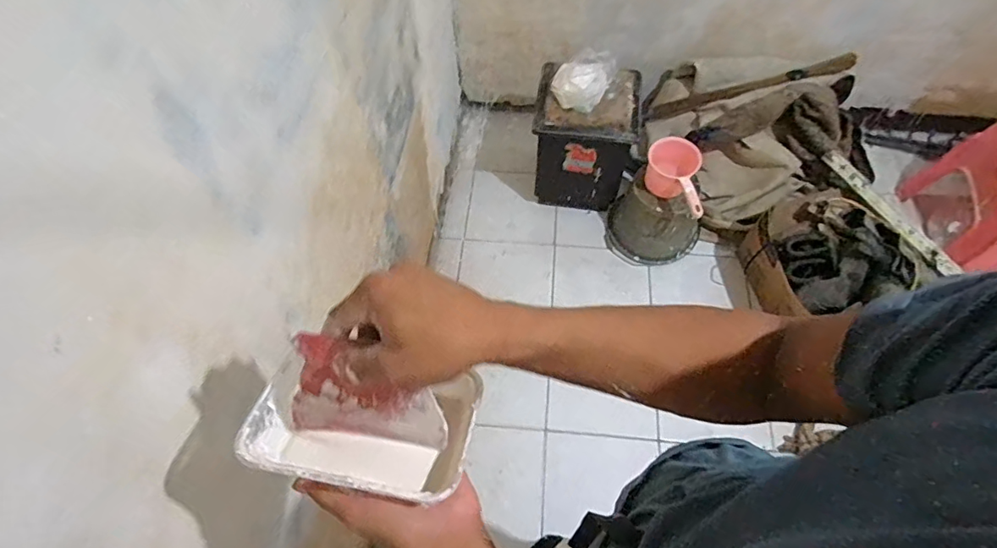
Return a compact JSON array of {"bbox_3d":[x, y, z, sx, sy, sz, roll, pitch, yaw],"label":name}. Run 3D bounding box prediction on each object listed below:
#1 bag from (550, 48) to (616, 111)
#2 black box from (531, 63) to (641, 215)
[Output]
[{"bbox_3d":[0.237,-0.531,1.462,0.170,0.128,0.115,10,60,7],"label":"bag"},{"bbox_3d":[0.264,-0.395,1.627,0.303,0.415,0.188,6,60,5],"label":"black box"}]

